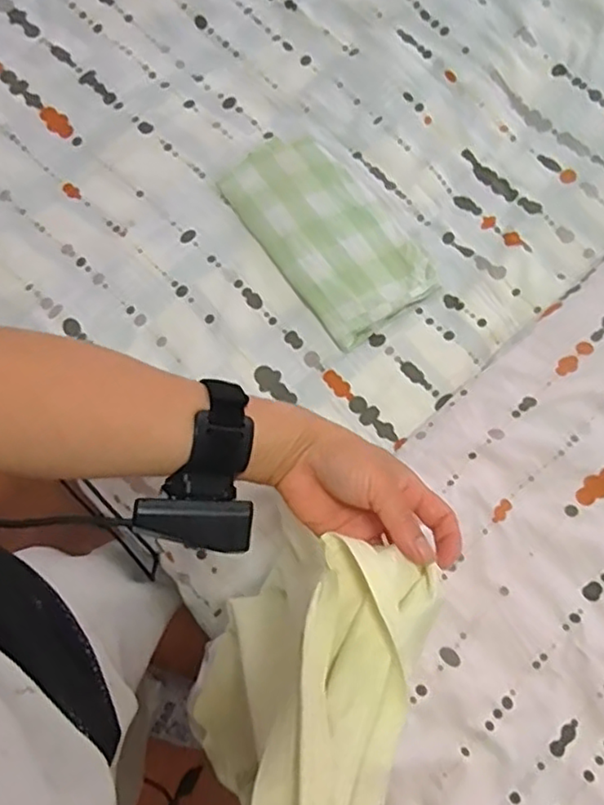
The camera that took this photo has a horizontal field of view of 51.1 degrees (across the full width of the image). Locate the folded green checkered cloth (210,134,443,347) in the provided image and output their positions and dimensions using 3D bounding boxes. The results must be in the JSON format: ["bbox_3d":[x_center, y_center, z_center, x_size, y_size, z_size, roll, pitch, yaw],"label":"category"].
[{"bbox_3d":[0.025,-0.199,0.718,0.141,0.025,0.259,-35,73,-7],"label":"folded green checkered cloth"}]

